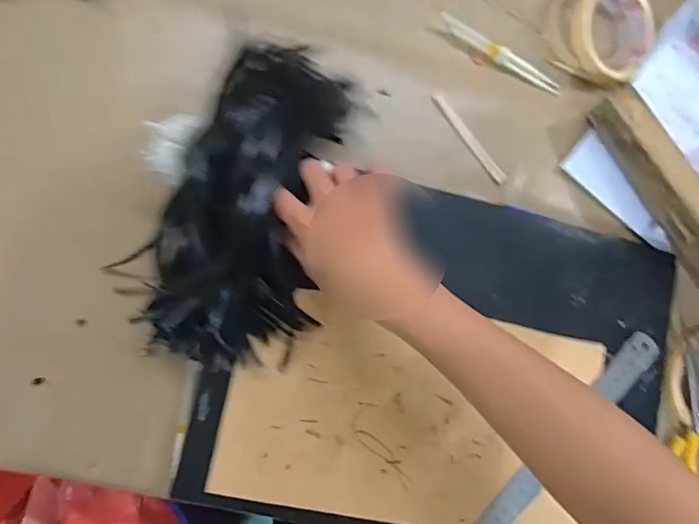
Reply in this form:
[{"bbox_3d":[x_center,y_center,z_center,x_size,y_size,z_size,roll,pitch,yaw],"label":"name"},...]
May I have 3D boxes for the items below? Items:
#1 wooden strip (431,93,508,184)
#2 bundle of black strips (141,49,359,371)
[{"bbox_3d":[0.113,-0.116,0.480,0.011,0.007,0.102,-40,90,-9],"label":"wooden strip"},{"bbox_3d":[-0.076,-0.053,0.411,0.119,0.057,0.269,14,81,-3],"label":"bundle of black strips"}]

